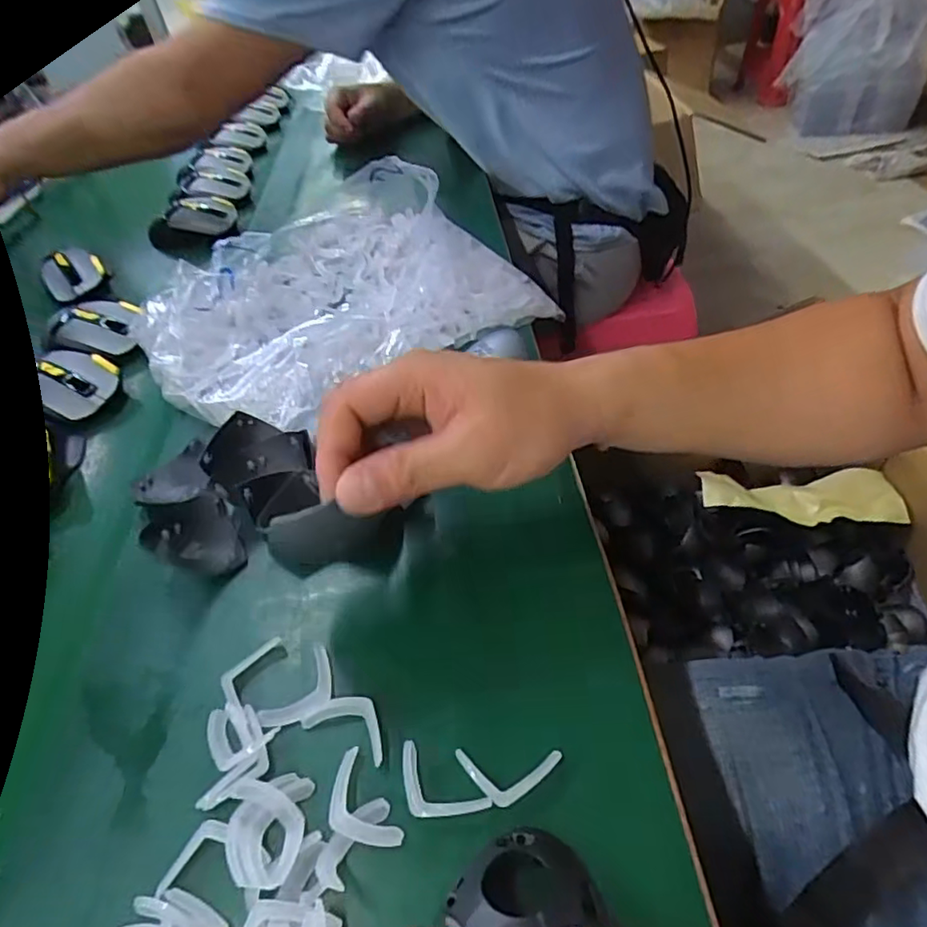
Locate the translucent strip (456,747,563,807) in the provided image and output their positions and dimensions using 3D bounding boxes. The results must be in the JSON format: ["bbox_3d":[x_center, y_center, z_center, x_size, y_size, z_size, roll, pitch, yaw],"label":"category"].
[{"bbox_3d":[0.021,0.140,0.270,0.046,0.004,0.023,-4,45,6],"label":"translucent strip"}]

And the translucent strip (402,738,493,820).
[{"bbox_3d":[-0.013,0.146,0.269,0.046,0.004,0.023,24,54,29],"label":"translucent strip"}]

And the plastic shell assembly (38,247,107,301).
[{"bbox_3d":[-0.429,-0.208,0.663,0.058,0.018,0.059,45,85,1],"label":"plastic shell assembly"}]

